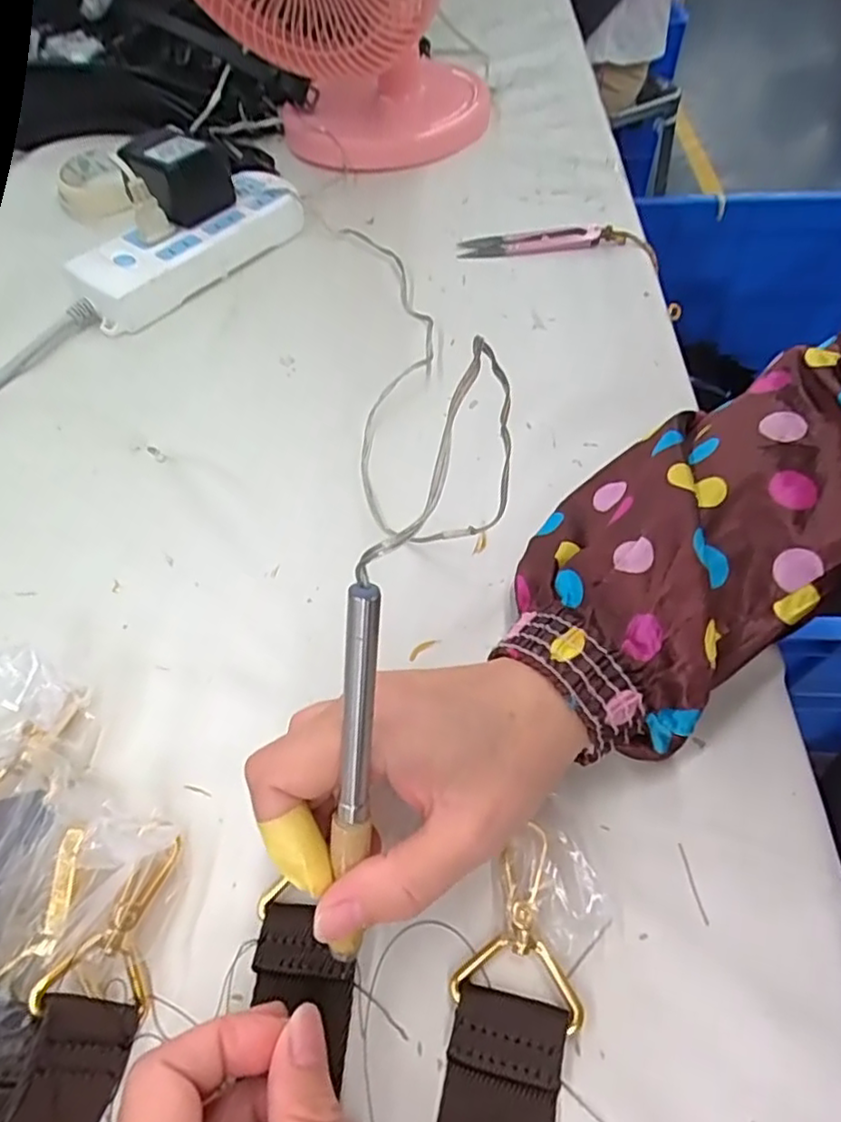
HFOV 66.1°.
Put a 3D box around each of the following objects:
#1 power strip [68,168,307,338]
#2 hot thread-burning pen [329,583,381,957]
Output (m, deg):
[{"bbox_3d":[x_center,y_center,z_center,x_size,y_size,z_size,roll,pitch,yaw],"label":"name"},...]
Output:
[{"bbox_3d":[-0.171,-0.238,0.492,0.079,0.033,0.186,30,61,23],"label":"power strip"},{"bbox_3d":[-0.019,0.065,0.190,0.009,0.121,0.008,7,16,9],"label":"hot thread-burning pen"}]

